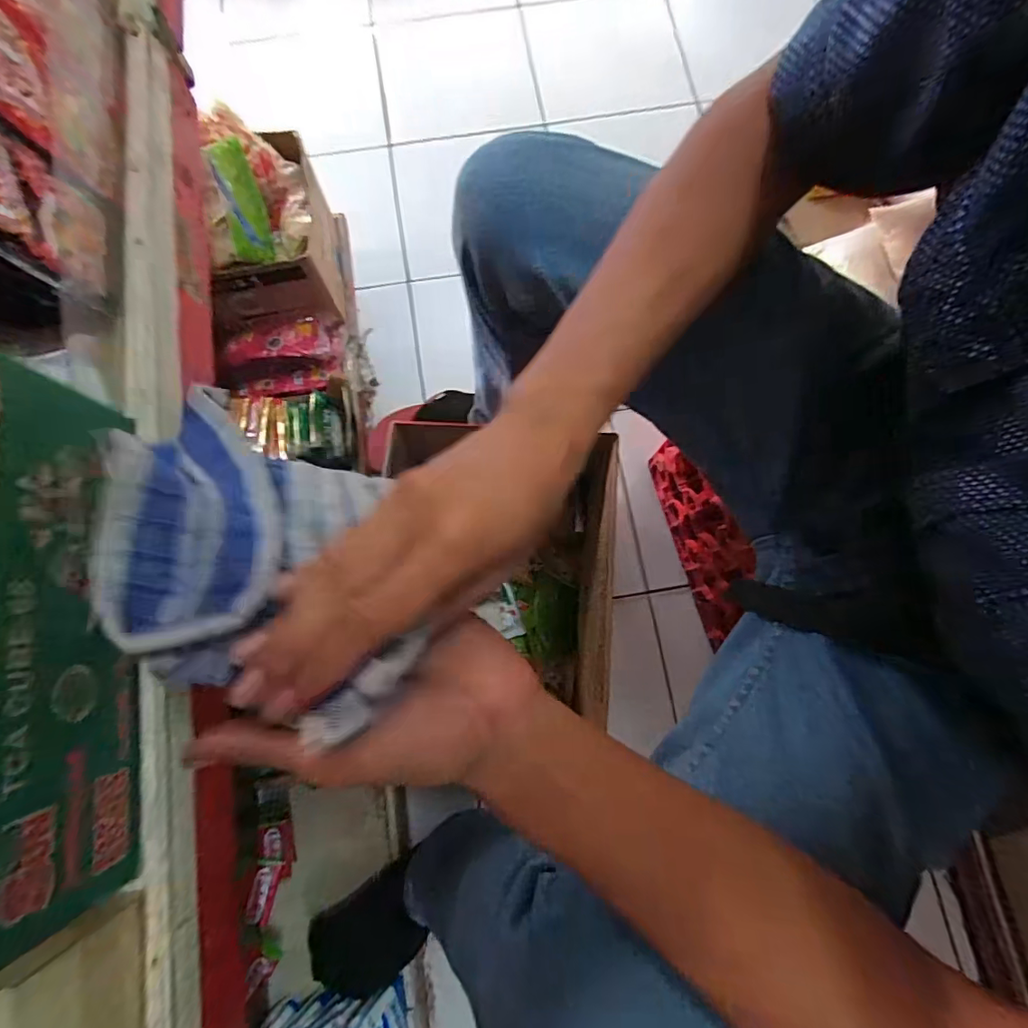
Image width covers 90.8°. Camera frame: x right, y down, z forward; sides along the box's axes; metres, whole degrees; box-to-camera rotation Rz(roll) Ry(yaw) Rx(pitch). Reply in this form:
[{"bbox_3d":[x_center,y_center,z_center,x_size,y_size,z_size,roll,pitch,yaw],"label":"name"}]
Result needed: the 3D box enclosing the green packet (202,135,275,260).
[{"bbox_3d":[-0.349,-0.404,0.656,0.058,0.017,0.139,-27,110,-45],"label":"green packet"}]

